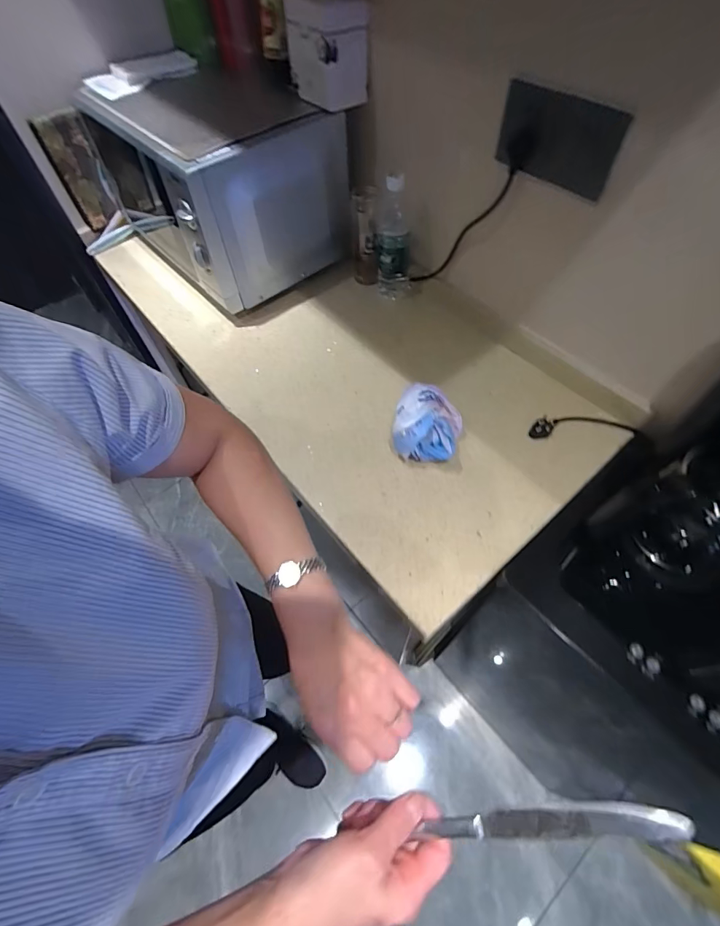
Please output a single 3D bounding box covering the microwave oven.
[{"bbox_3d":[-0.303,-0.589,0.883,0.359,0.292,0.506,-31,61,-17],"label":"microwave oven"}]

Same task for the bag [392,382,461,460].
[{"bbox_3d":[0.106,-0.058,0.650,0.107,0.081,0.101,10,58,9],"label":"bag"}]

